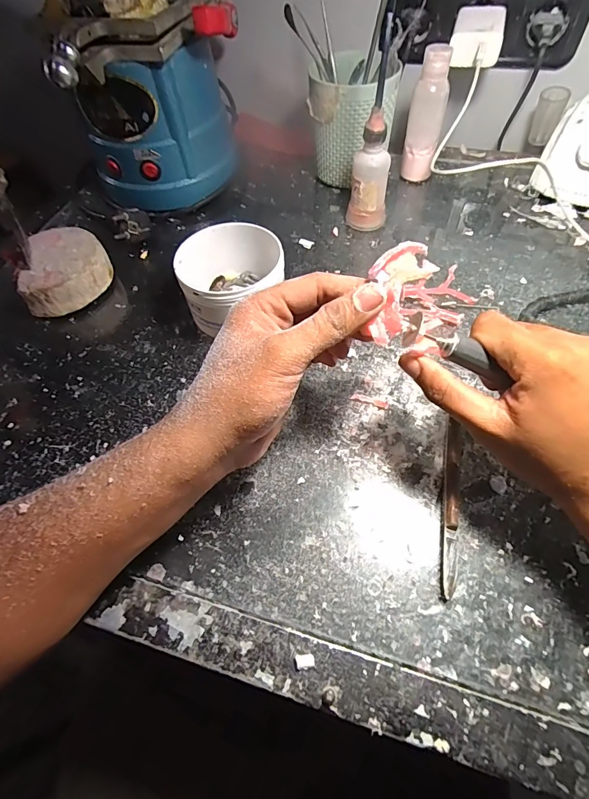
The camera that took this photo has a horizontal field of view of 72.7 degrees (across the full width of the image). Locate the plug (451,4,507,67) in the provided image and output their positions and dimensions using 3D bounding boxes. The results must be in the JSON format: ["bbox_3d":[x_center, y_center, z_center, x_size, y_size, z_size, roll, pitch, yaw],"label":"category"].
[{"bbox_3d":[0.197,-0.390,0.431,0.051,0.030,0.083,14,59,12],"label":"plug"}]

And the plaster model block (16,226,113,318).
[{"bbox_3d":[-0.232,-0.131,0.407,0.084,0.043,0.087,-24,59,-11],"label":"plaster model block"}]

